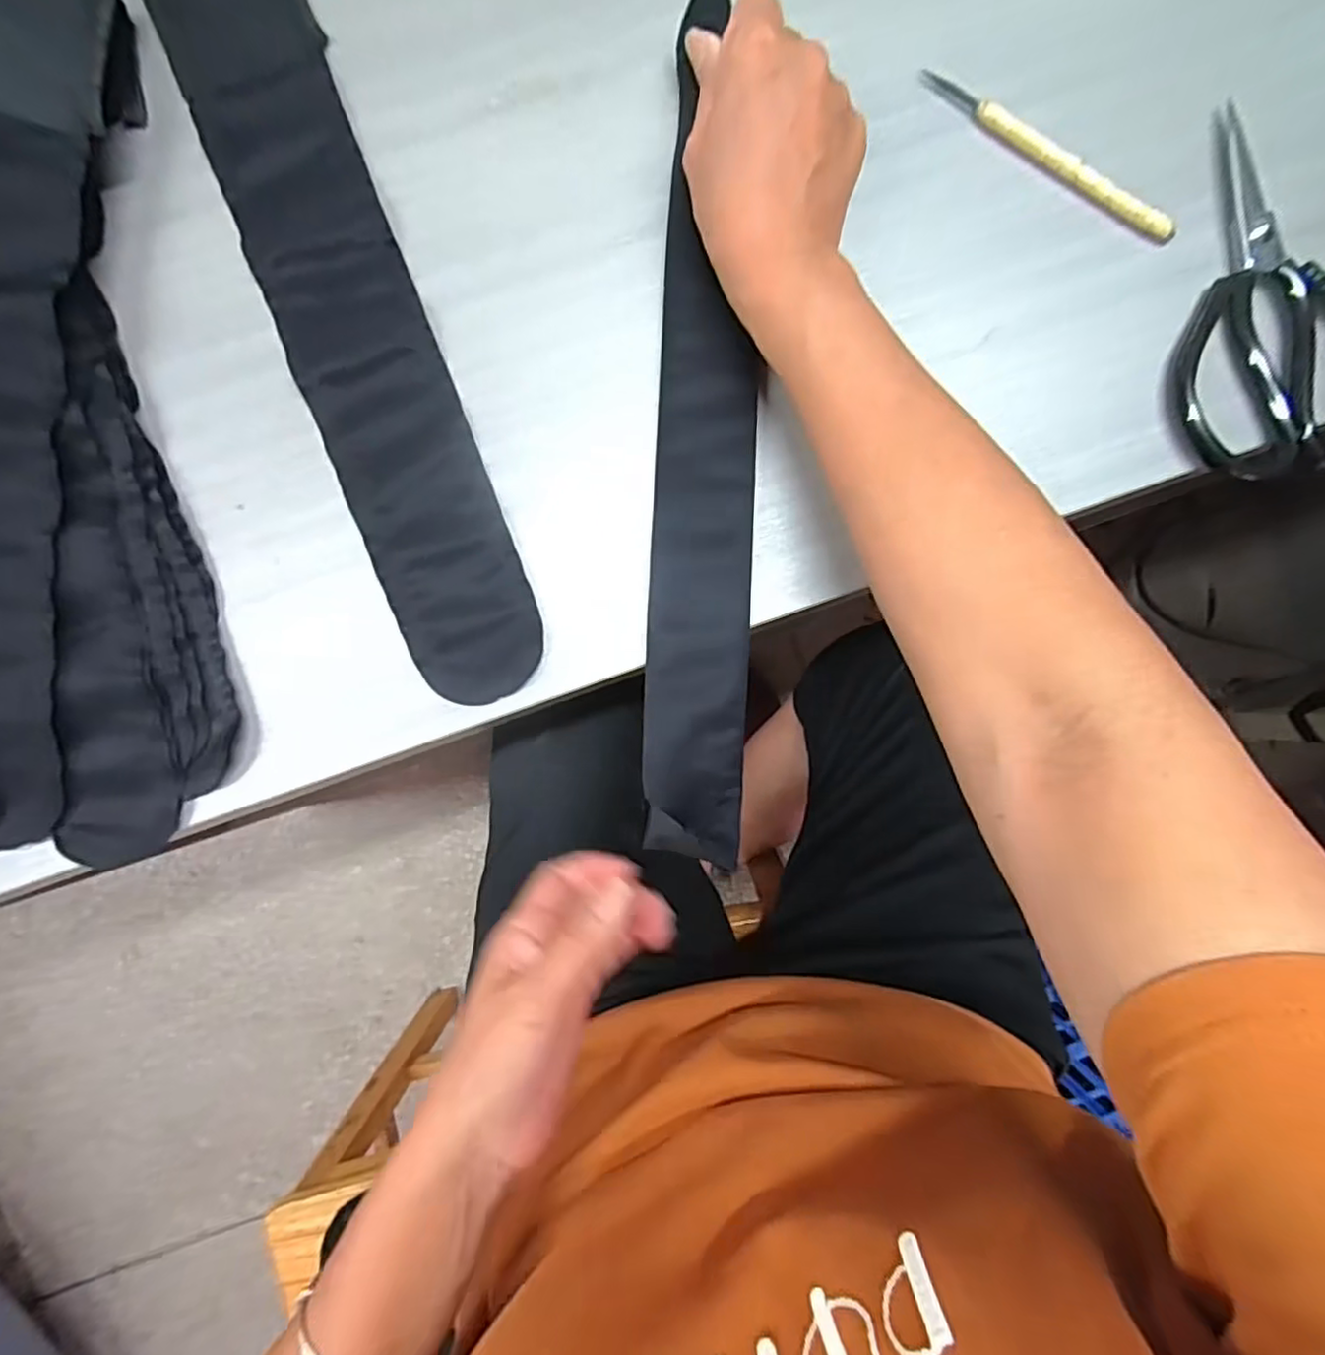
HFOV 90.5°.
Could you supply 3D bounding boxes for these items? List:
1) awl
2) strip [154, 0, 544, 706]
[{"bbox_3d":[0.193,-0.261,0.327,0.145,0.013,0.008,35,89,0],"label":"awl"},{"bbox_3d":[-0.157,-0.186,0.324,0.067,0.009,0.411,-21,92,-2],"label":"strip"}]

